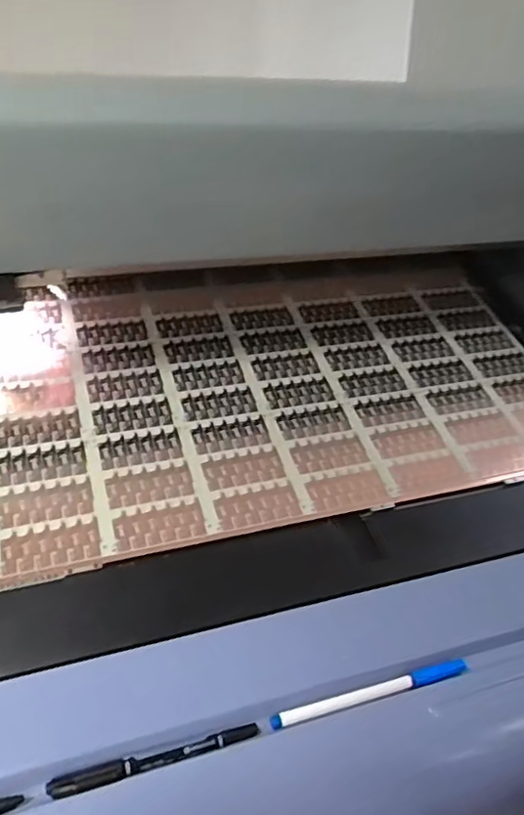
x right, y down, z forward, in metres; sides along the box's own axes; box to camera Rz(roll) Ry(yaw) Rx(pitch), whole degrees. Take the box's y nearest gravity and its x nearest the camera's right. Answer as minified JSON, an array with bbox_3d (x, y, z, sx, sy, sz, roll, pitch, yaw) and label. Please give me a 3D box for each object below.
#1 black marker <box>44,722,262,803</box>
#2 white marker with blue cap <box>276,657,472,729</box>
[{"bbox_3d":[-0.069,0.235,0.418,0.140,0.011,0.013,-7,25,-17],"label":"black marker"},{"bbox_3d":[0.082,0.214,0.470,0.158,0.012,0.013,-7,25,-17],"label":"white marker with blue cap"}]

